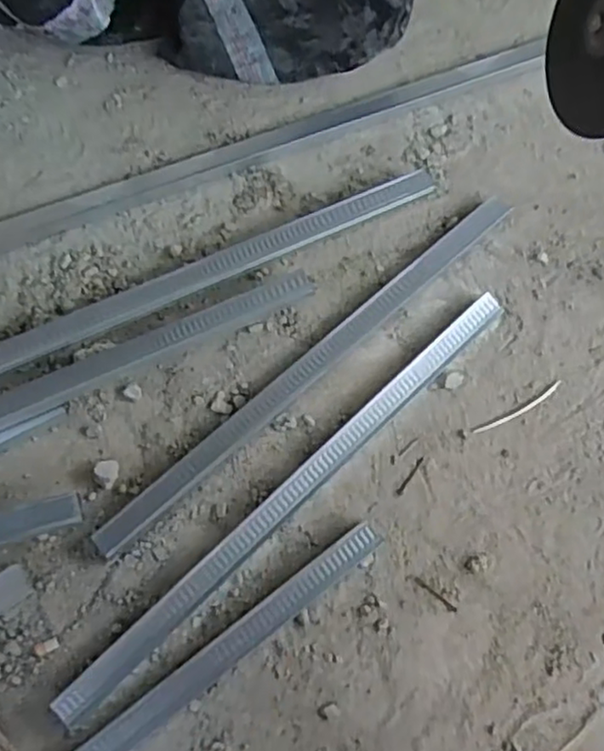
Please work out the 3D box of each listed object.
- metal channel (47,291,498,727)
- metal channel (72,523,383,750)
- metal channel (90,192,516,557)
[{"bbox_3d":[-0.002,0.112,0.671,0.585,0.019,0.034,-42,76,-15],"label":"metal channel"},{"bbox_3d":[-0.190,0.342,0.580,0.649,0.020,0.038,-36,75,-14],"label":"metal channel"},{"bbox_3d":[0.022,-0.019,0.727,0.590,0.009,0.034,-41,76,-14],"label":"metal channel"}]

